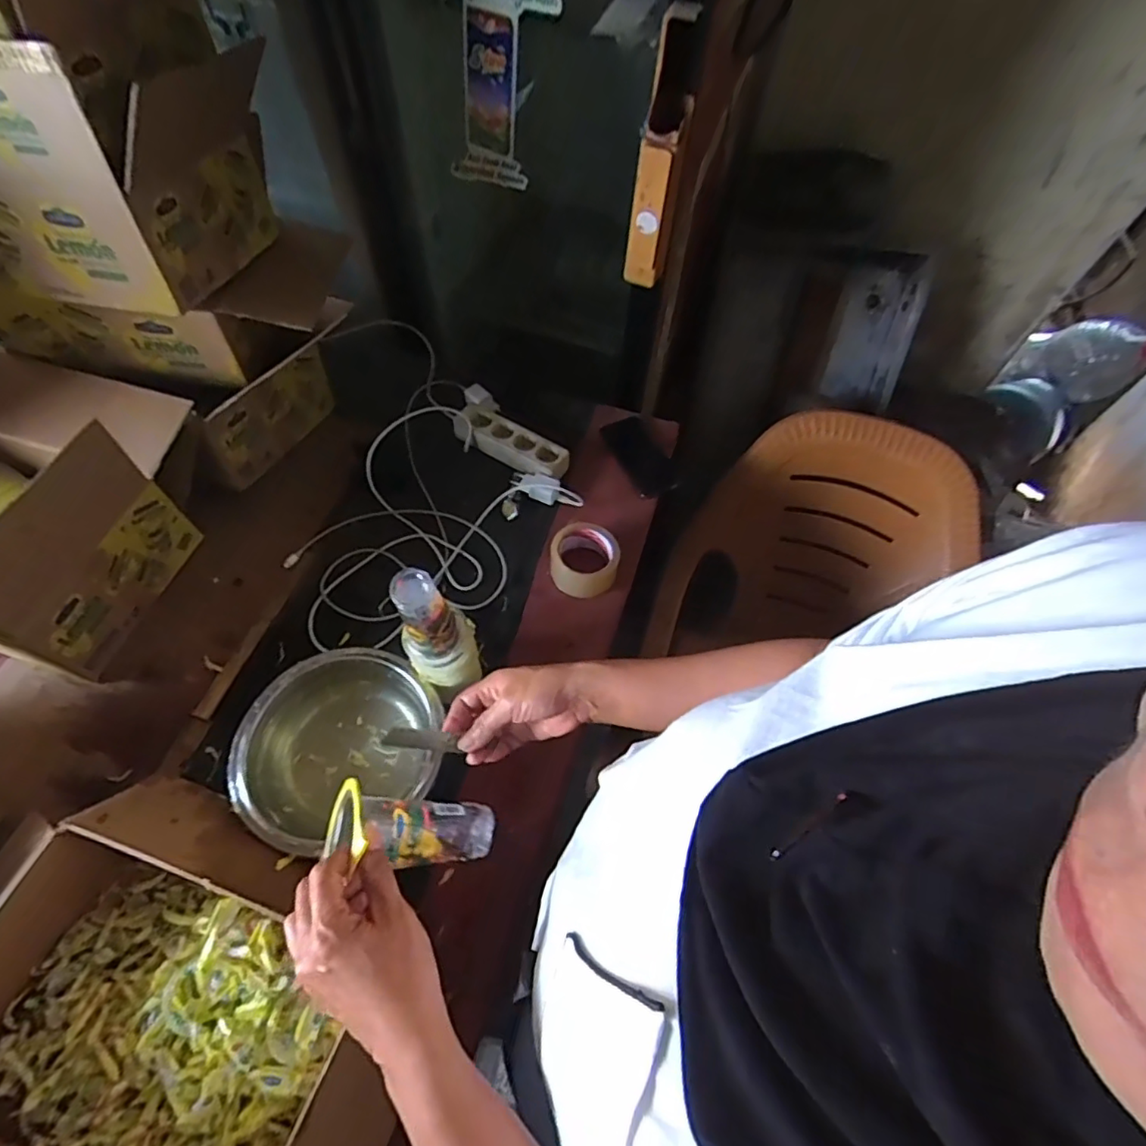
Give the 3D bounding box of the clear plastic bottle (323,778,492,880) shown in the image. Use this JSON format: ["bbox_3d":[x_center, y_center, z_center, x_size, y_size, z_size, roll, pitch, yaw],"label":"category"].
[{"bbox_3d":[-0.118,0.196,0.451,0.126,0.051,0.050,29,49,-39],"label":"clear plastic bottle"}]

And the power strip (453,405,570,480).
[{"bbox_3d":[-0.099,-0.216,0.960,0.207,0.041,0.066,29,62,13],"label":"power strip"}]

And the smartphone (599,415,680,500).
[{"bbox_3d":[0.113,-0.193,0.968,0.084,0.011,0.160,-25,64,-18],"label":"smartphone"}]

